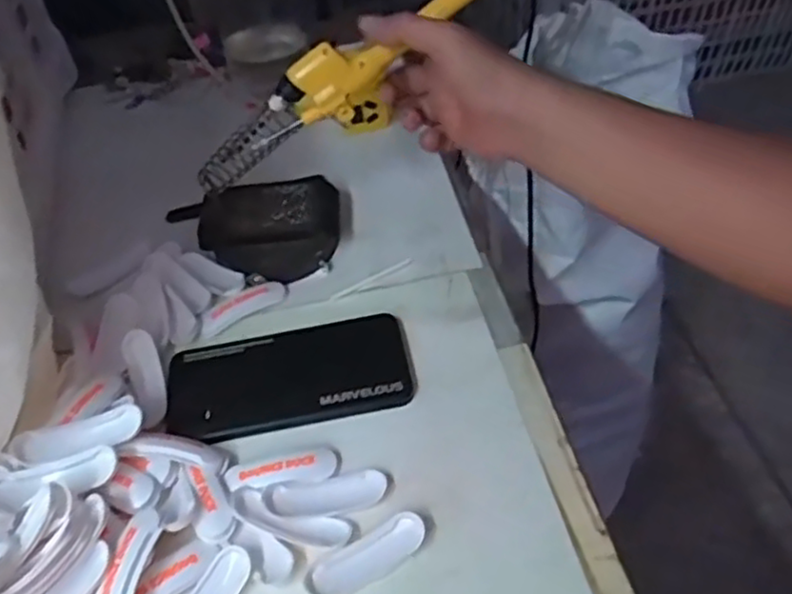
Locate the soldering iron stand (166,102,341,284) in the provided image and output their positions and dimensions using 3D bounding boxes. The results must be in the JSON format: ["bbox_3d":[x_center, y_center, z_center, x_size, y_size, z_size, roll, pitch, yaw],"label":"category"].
[{"bbox_3d":[-0.108,-0.084,0.529,0.122,0.113,0.094,-6,49,-2],"label":"soldering iron stand"}]

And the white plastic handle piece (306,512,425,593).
[{"bbox_3d":[-0.015,0.144,0.389,0.069,0.009,0.023,-25,52,-17],"label":"white plastic handle piece"}]

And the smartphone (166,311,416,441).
[{"bbox_3d":[-0.071,0.051,0.472,0.158,0.010,0.080,-11,49,-6],"label":"smartphone"}]

